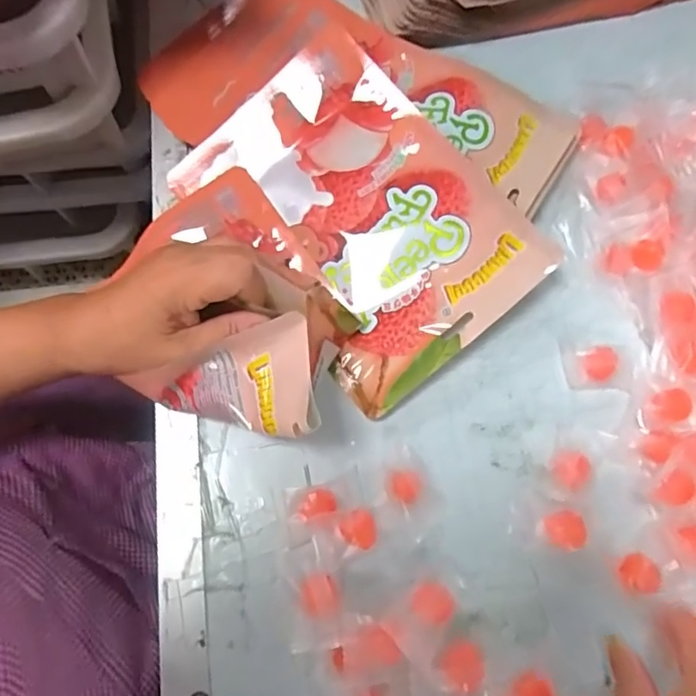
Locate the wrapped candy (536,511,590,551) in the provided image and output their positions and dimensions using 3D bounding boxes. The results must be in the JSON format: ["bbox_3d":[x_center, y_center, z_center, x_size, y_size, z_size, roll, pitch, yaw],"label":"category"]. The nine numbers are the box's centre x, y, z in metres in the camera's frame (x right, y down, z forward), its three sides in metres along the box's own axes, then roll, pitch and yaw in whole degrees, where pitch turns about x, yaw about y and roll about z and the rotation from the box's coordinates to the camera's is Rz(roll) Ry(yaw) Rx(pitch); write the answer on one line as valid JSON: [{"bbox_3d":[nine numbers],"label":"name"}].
[{"bbox_3d":[0.118,0.102,0.314,0.025,0.011,0.020,-10,73,-5],"label":"wrapped candy"}]

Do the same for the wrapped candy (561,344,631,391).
[{"bbox_3d":[0.156,0.010,0.348,0.041,0.012,0.029,-1,72,-2],"label":"wrapped candy"}]

